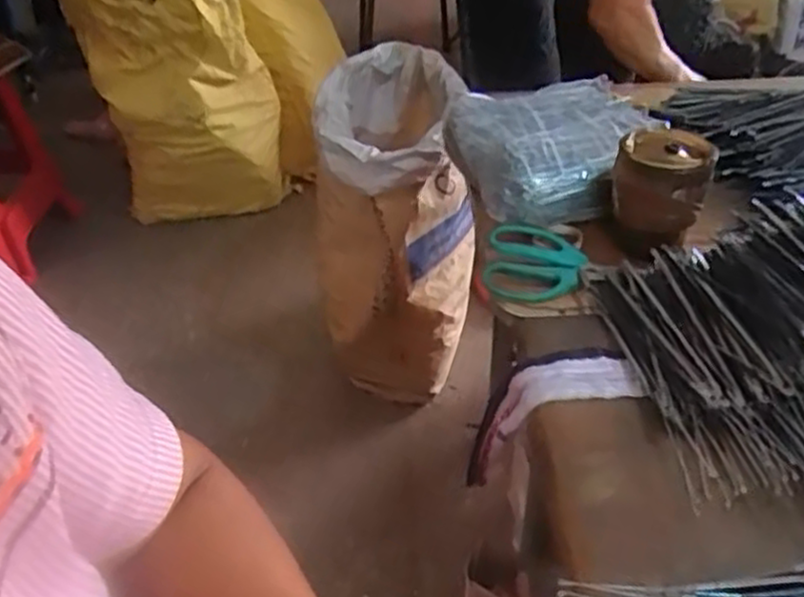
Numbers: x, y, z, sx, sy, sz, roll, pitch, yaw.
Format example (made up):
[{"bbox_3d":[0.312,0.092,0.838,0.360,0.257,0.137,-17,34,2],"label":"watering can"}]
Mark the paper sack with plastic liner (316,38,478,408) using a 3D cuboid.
[{"bbox_3d":[-0.007,-0.144,1.409,0.266,0.514,0.361,4,40,8],"label":"paper sack with plastic liner"}]

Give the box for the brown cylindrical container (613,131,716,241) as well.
[{"bbox_3d":[0.243,-0.107,0.708,0.082,0.078,0.069,18,44,23],"label":"brown cylindrical container"}]

